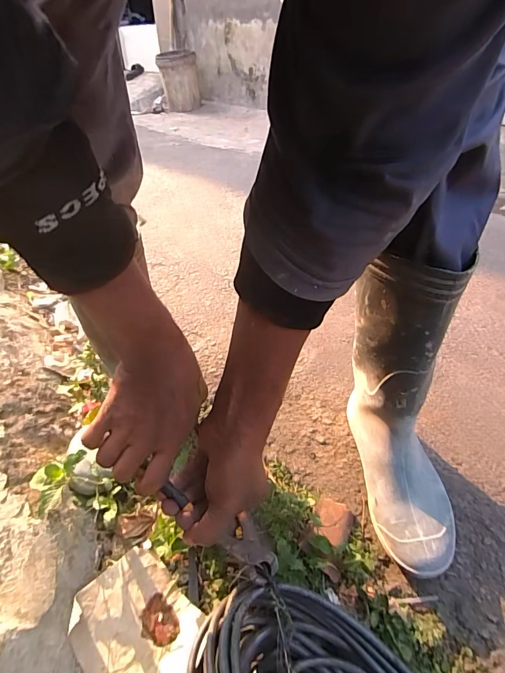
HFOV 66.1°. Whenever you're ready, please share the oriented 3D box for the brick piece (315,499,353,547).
[{"bbox_3d":[0.103,0.239,0.506,0.049,0.013,0.050,14,40,20],"label":"brick piece"}]

